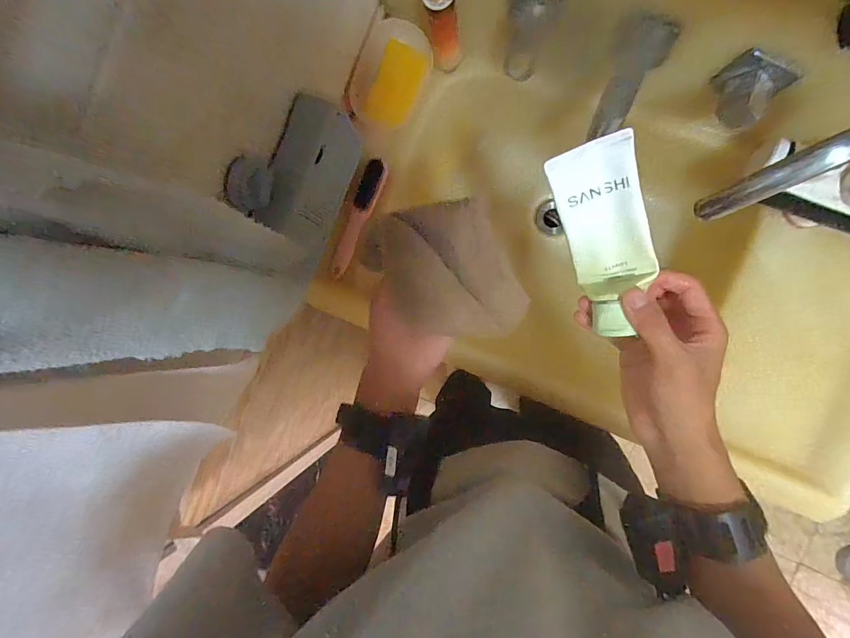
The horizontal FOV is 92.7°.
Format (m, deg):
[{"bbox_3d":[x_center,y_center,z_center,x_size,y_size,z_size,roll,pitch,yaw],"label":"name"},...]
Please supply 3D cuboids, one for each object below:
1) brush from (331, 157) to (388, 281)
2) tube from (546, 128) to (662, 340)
[{"bbox_3d":[-0.104,-0.152,0.614,0.019,0.038,0.182,27,96,47],"label":"brush"},{"bbox_3d":[0.135,-0.059,0.303,0.057,0.028,0.138,-16,109,9],"label":"tube"}]

